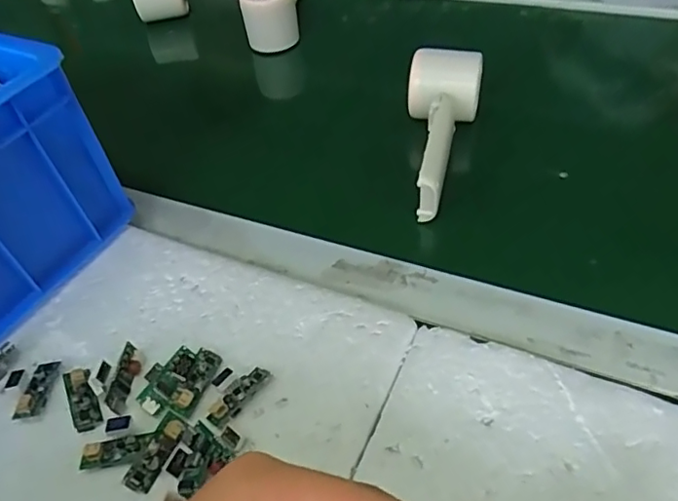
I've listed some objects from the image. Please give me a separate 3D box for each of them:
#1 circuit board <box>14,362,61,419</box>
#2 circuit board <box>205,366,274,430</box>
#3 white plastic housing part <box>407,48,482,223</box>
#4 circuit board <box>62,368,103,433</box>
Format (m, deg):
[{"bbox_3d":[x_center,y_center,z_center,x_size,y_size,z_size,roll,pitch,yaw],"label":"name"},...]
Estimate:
[{"bbox_3d":[-0.170,0.077,0.313,0.015,0.006,0.036,-6,47,1],"label":"circuit board"},{"bbox_3d":[-0.053,0.077,0.298,0.014,0.006,0.040,30,57,30],"label":"circuit board"},{"bbox_3d":[0.079,-0.094,0.425,0.055,0.049,0.145,3,48,9],"label":"white plastic housing part"},{"bbox_3d":[-0.141,0.081,0.306,0.014,0.005,0.040,-24,49,-15],"label":"circuit board"}]

